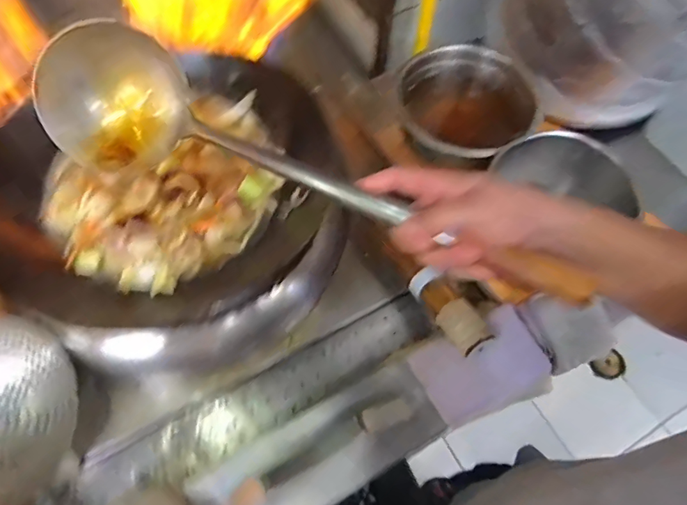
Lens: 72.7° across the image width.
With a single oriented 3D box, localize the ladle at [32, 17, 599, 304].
[{"bbox_3d":[-0.057,-0.057,0.399,0.498,0.092,0.108,27,65,13],"label":"ladle"}]

